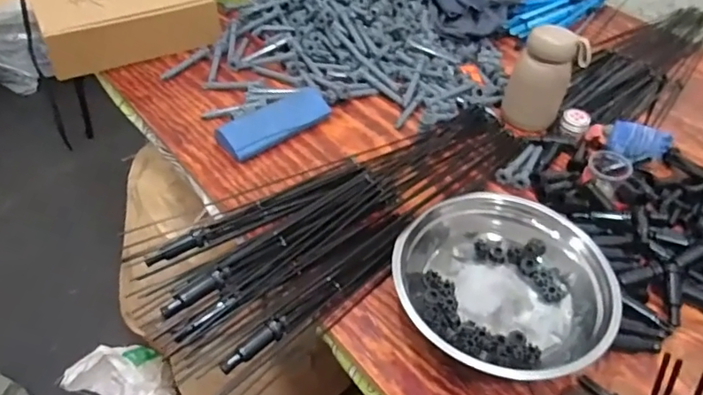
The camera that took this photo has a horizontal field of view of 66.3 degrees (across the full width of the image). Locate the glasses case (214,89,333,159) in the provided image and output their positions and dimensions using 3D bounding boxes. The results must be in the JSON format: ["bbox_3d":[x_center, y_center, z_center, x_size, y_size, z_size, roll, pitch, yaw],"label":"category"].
[{"bbox_3d":[-0.107,-0.109,0.770,0.173,0.025,0.070,-33,56,-30],"label":"glasses case"}]

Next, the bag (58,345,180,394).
[{"bbox_3d":[-0.472,0.442,1.179,0.272,0.102,0.174,34,53,25],"label":"bag"}]

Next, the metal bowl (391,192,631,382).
[{"bbox_3d":[0.158,0.091,0.562,0.197,0.068,0.215,-31,56,-28],"label":"metal bowl"}]

